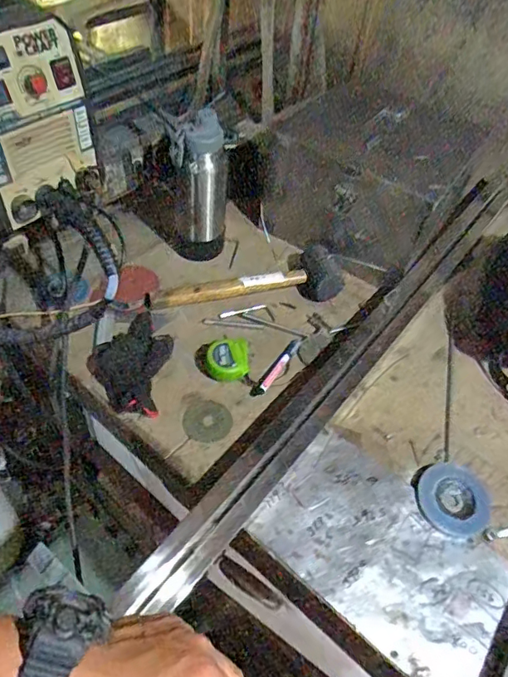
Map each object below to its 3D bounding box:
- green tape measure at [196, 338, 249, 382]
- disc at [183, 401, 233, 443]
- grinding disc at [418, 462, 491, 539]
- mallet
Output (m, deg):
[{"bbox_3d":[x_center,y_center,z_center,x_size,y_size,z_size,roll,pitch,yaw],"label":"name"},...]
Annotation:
[{"bbox_3d":[-0.047,0.033,0.766,0.078,0.032,0.071,2,50,-2],"label":"green tape measure"},{"bbox_3d":[-0.066,0.120,0.726,0.068,0.004,0.063,6,51,-8],"label":"disc"},{"bbox_3d":[0.269,0.215,0.673,0.095,0.013,0.093,2,50,-2],"label":"grinding disc"},{"bbox_3d":[-0.011,-0.090,0.860,0.332,0.055,0.106,-13,53,-15],"label":"mallet"}]

